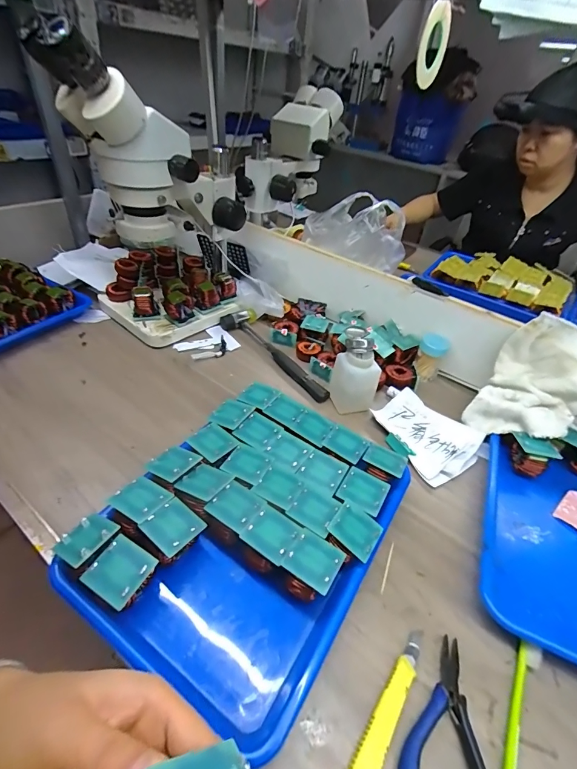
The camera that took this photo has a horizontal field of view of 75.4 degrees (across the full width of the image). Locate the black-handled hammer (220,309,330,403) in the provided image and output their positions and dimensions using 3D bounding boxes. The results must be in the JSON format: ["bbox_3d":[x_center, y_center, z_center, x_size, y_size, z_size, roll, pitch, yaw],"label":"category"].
[{"bbox_3d":[-0.016,-0.062,0.650,0.068,0.023,0.264,-29,50,-29],"label":"black-handled hammer"}]

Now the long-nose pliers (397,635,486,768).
[{"bbox_3d":[0.123,0.266,0.293,0.063,0.010,0.122,16,41,10],"label":"long-nose pliers"}]

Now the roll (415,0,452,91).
[{"bbox_3d":[0.306,-0.711,0.789,0.015,0.137,0.113,37,88,28],"label":"roll"}]

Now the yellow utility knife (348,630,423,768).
[{"bbox_3d":[0.077,0.258,0.294,0.023,0.013,0.139,26,44,21],"label":"yellow utility knife"}]

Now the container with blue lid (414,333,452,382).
[{"bbox_3d":[0.243,-0.049,0.637,0.047,0.076,0.047,28,43,22],"label":"container with blue lid"}]

